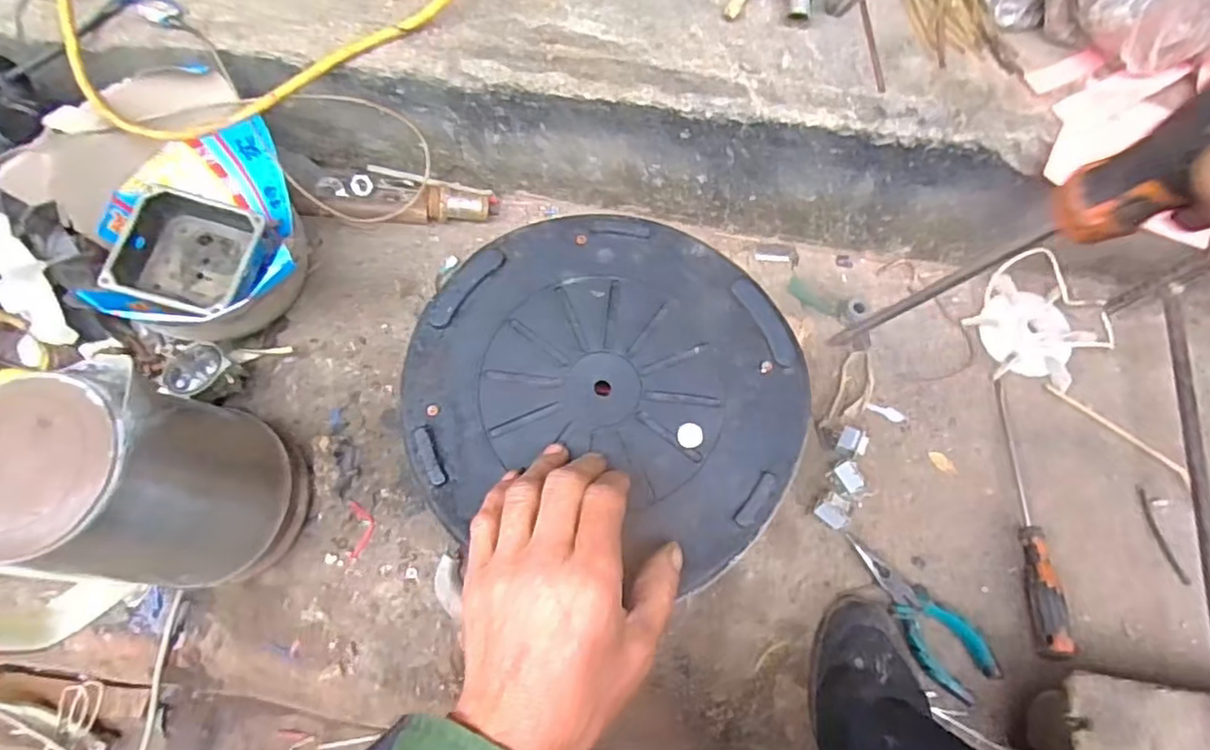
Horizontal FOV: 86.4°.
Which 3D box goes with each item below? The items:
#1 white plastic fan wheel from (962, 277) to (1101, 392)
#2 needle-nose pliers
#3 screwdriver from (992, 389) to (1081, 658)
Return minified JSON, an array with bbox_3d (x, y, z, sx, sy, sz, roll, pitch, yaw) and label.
[{"bbox_3d":[0.436,-0.044,0.660,0.111,0.020,0.109,37,74,11],"label":"white plastic fan wheel"},{"bbox_3d":[0.271,0.210,0.566,0.051,0.023,0.155,-37,76,-13],"label":"needle-nose pliers"},{"bbox_3d":[0.386,0.123,0.593,0.024,0.032,0.249,2,71,-1],"label":"screwdriver"}]

